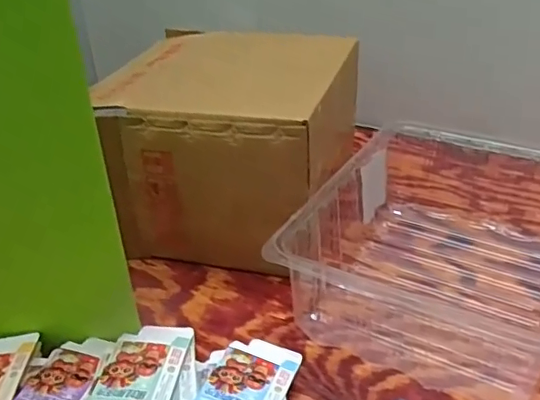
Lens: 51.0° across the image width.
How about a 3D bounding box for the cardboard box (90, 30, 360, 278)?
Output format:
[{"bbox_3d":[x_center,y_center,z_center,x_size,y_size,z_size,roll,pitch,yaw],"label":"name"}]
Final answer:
[{"bbox_3d":[-0.060,-0.089,0.938,0.347,0.264,0.362,6,33,14],"label":"cardboard box"}]

